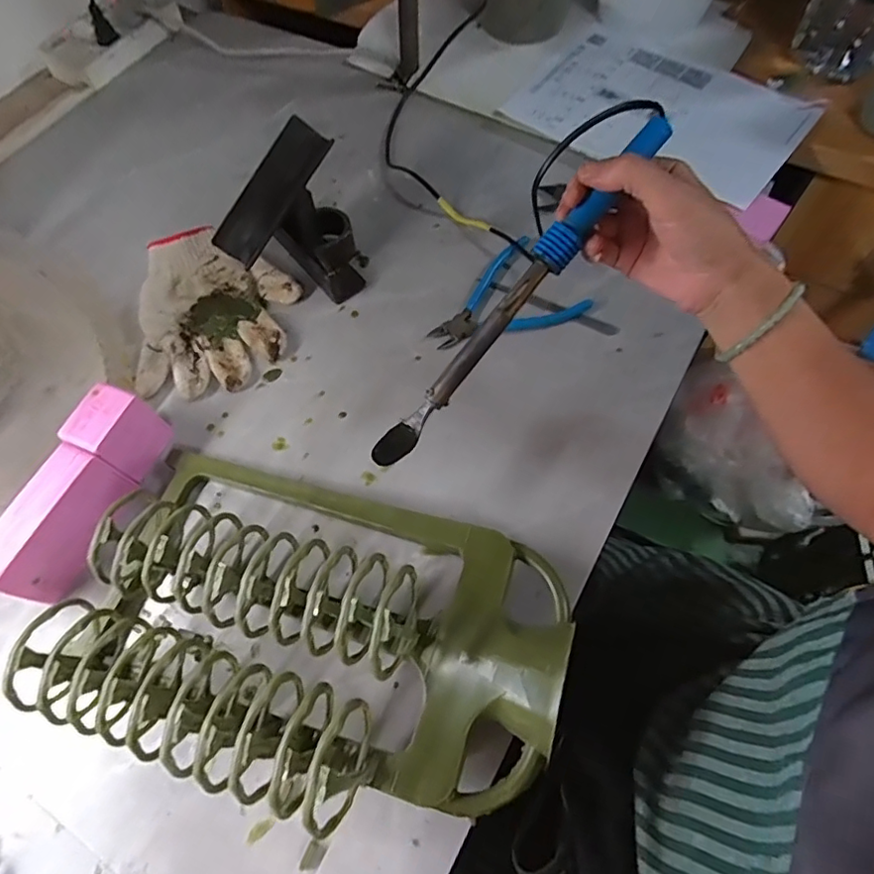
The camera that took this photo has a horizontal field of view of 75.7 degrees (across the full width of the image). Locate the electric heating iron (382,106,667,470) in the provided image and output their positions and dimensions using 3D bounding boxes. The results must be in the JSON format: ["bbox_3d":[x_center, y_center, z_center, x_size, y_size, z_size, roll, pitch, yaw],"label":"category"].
[{"bbox_3d":[0.051,-0.090,0.378,0.020,0.022,0.278,44,100,21],"label":"electric heating iron"}]

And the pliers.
[{"bbox_3d":[0.058,-0.127,0.539,0.140,0.017,0.108,-30,66,-13],"label":"pliers"}]

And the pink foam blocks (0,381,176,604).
[{"bbox_3d":[-0.276,0.043,0.436,0.046,0.066,0.162,17,65,10],"label":"pink foam blocks"}]

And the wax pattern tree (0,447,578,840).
[{"bbox_3d":[-0.080,0.119,0.375,0.319,0.099,0.208,15,65,9],"label":"wax pattern tree"}]

